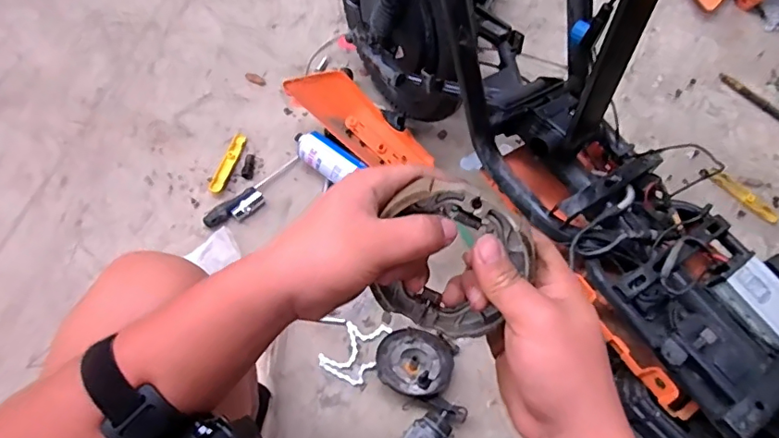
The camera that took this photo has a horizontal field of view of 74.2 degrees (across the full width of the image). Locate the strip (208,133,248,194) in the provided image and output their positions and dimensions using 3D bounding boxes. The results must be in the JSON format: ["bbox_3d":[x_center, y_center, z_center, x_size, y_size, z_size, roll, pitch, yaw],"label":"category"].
[{"bbox_3d":[-0.331,-0.119,1.064,0.029,0.009,0.144,14,62,9],"label":"strip"}]

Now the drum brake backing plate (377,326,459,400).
[{"bbox_3d":[0.044,0.237,0.859,0.124,0.038,0.124,5,44,-5],"label":"drum brake backing plate"}]

